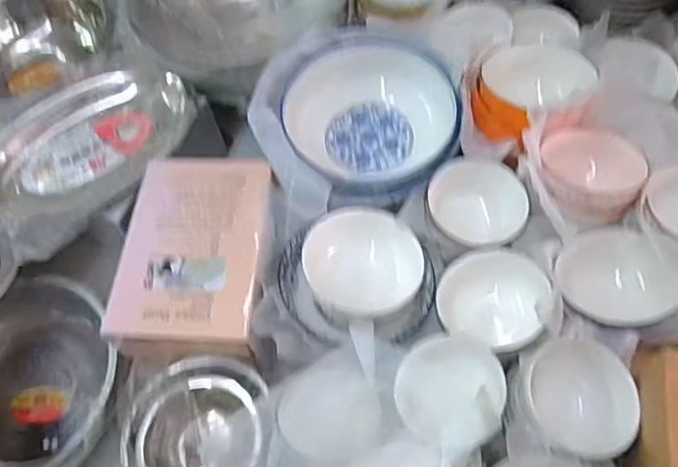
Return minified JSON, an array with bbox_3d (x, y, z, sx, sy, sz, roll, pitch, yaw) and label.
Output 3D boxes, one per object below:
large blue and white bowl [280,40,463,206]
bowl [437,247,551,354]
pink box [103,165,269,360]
[{"bbox_3d":[0.052,-0.157,0.812,0.235,0.079,0.256,-2,60,3],"label":"large blue and white bowl"},{"bbox_3d":[0.175,0.076,0.657,0.119,0.070,0.107,8,61,8],"label":"bowl"},{"bbox_3d":[-0.176,0.020,0.709,0.168,0.038,0.252,2,60,5],"label":"pink box"}]

